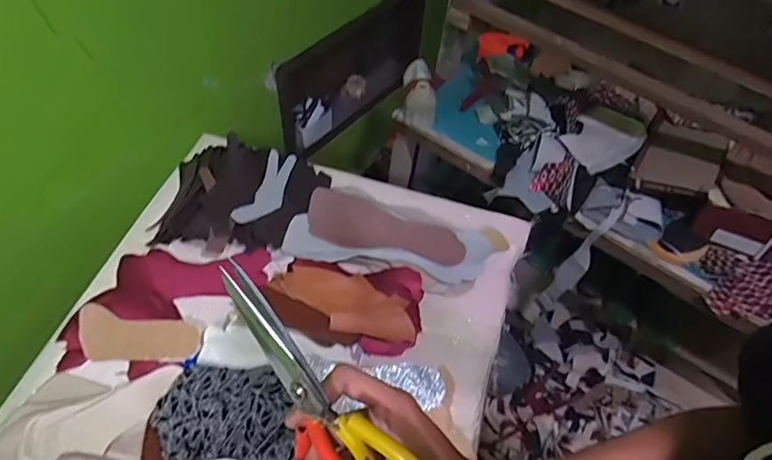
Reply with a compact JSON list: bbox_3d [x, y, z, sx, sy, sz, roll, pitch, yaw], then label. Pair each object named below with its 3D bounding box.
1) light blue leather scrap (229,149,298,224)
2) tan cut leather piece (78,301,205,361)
[{"bbox_3d":[-0.191,-0.068,0.823,0.056,0.014,0.152,16,54,9],"label":"light blue leather scrap"},{"bbox_3d":[-0.345,0.152,0.703,0.161,0.018,0.069,12,89,-5],"label":"tan cut leather piece"}]

